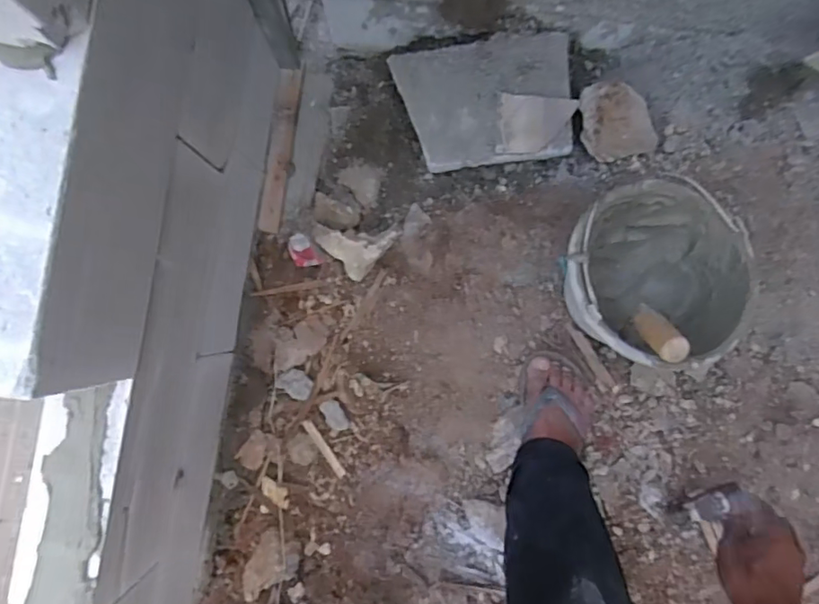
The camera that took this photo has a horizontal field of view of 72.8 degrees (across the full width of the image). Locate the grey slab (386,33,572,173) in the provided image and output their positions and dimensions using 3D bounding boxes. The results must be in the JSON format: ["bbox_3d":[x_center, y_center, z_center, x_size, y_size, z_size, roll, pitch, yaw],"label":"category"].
[{"bbox_3d":[0.127,-0.339,0.956,0.285,0.028,0.200,-5,101,11],"label":"grey slab"}]

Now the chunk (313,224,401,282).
[{"bbox_3d":[-0.107,-0.094,1.069,0.156,0.045,0.096,4,87,-4],"label":"chunk"}]

